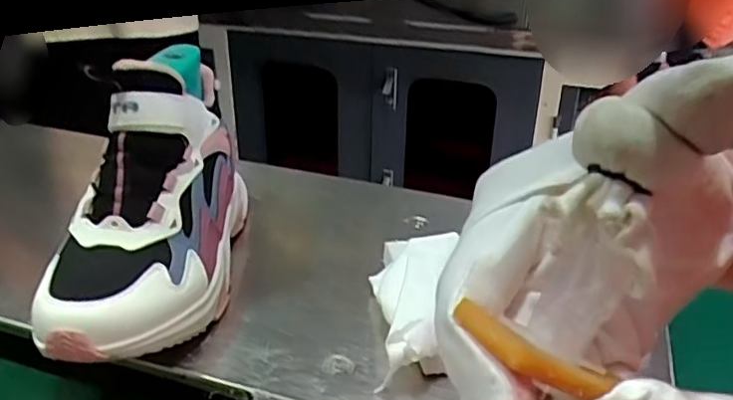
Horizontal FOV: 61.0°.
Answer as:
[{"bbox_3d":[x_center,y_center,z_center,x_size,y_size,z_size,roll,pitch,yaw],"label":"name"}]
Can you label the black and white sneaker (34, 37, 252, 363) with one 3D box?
[{"bbox_3d":[-0.148,-0.006,0.435,0.098,0.150,0.240,0,29,-4],"label":"black and white sneaker"}]

